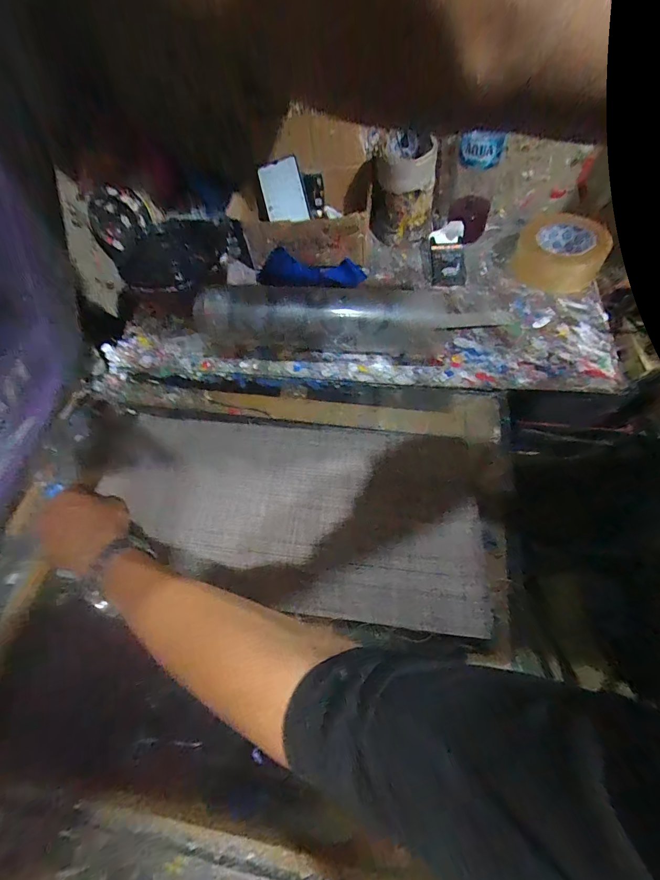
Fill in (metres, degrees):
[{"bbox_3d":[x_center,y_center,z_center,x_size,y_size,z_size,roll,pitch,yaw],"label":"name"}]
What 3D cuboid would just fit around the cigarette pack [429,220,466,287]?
[{"bbox_3d":[0.195,-0.304,0.626,0.055,0.023,0.111,4,79,6],"label":"cigarette pack"}]

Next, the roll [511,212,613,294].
[{"bbox_3d":[0.351,-0.286,0.580,0.122,0.061,0.117,23,65,16],"label":"roll"}]

